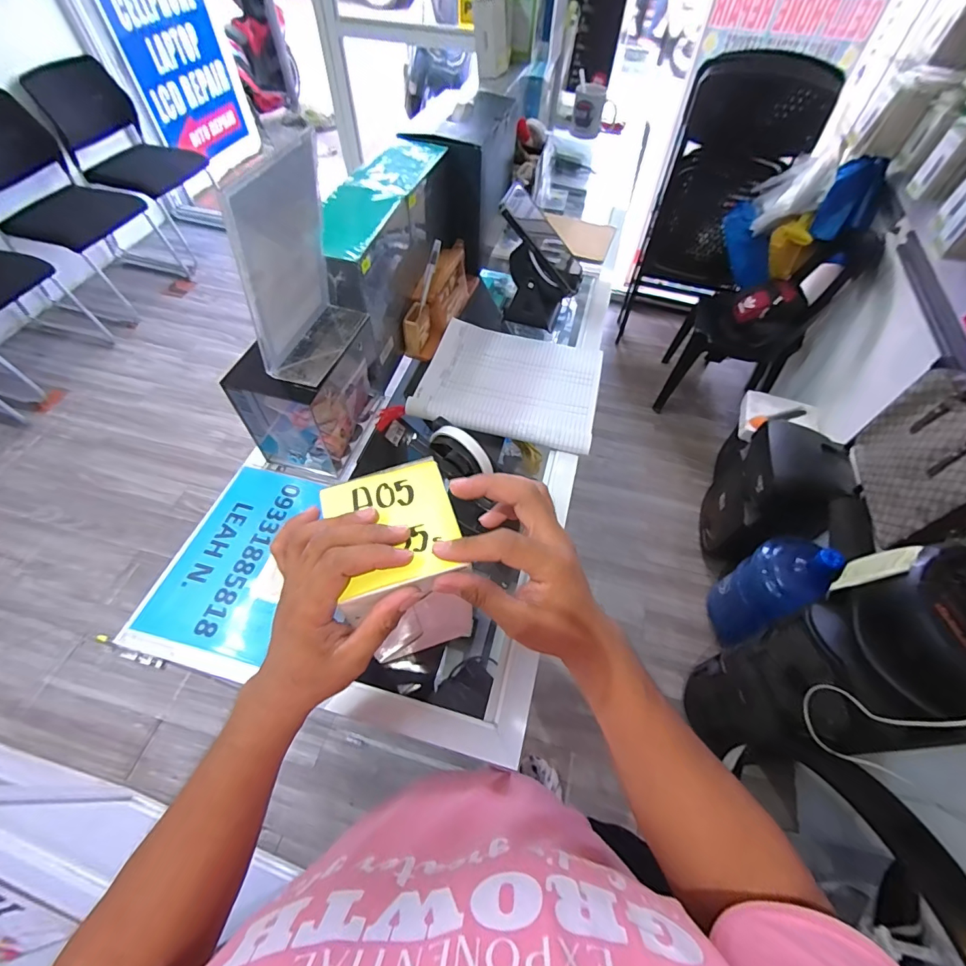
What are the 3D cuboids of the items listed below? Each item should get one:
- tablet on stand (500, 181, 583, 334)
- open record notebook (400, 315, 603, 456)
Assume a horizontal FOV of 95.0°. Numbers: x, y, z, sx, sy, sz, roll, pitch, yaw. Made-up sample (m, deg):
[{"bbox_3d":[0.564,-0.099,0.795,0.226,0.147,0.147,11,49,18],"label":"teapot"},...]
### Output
[{"bbox_3d":[0.088,-0.328,0.679,0.125,0.176,0.069,10,57,5],"label":"tablet on stand"},{"bbox_3d":[0.041,-0.151,0.643,0.249,0.019,0.213,13,57,7],"label":"open record notebook"}]

